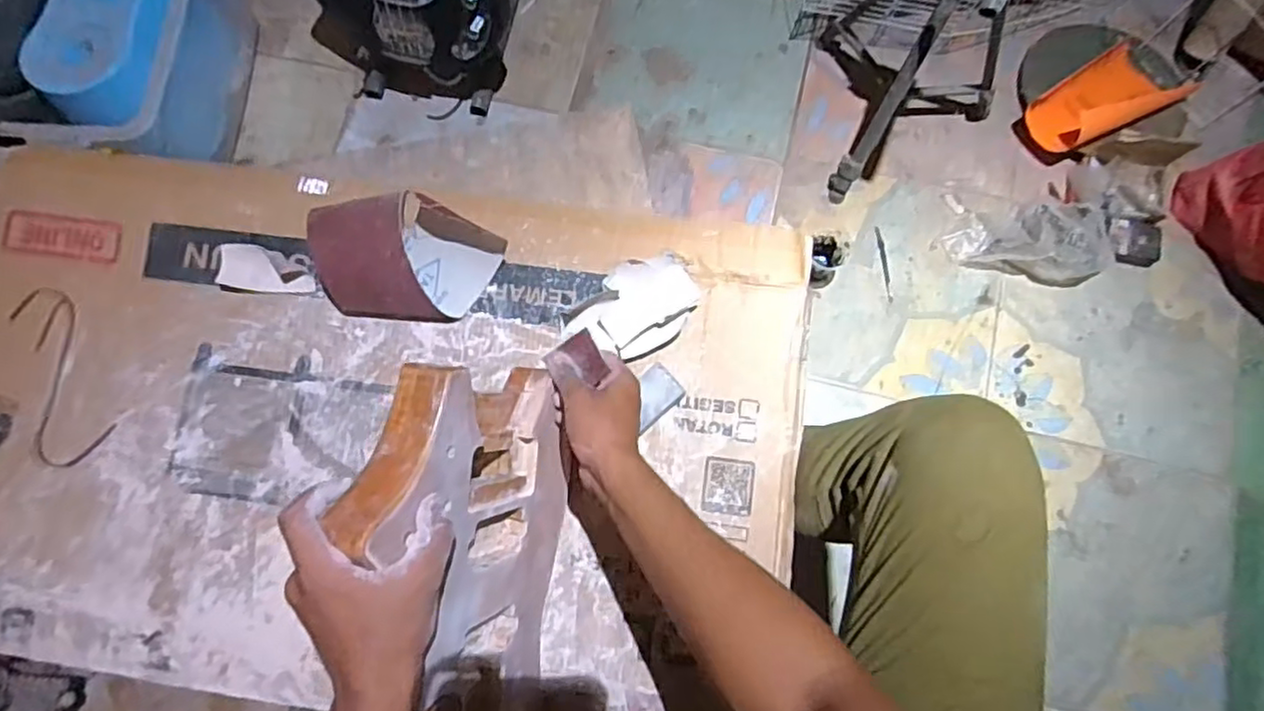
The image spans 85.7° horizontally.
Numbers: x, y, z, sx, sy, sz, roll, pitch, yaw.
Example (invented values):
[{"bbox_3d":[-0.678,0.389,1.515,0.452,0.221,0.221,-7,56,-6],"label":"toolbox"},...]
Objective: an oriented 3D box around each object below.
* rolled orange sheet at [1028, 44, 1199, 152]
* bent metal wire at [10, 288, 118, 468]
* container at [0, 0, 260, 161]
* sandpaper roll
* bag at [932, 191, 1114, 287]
[{"bbox_3d":[0.827,-0.450,1.183,0.291,0.069,0.141,-31,80,-6],"label":"rolled orange sheet"},{"bbox_3d":[-0.607,0.024,0.711,0.081,0.032,0.183,-23,79,-5],"label":"bent metal wire"},{"bbox_3d":[-0.820,-0.529,1.153,0.226,0.210,0.477,2,78,0],"label":"container"},{"bbox_3d":[-0.236,-0.097,0.703,0.184,0.073,0.135,22,79,5],"label":"sandpaper roll"},{"bbox_3d":[0.673,-0.207,1.135,0.270,0.115,0.130,16,78,4],"label":"bag"}]

